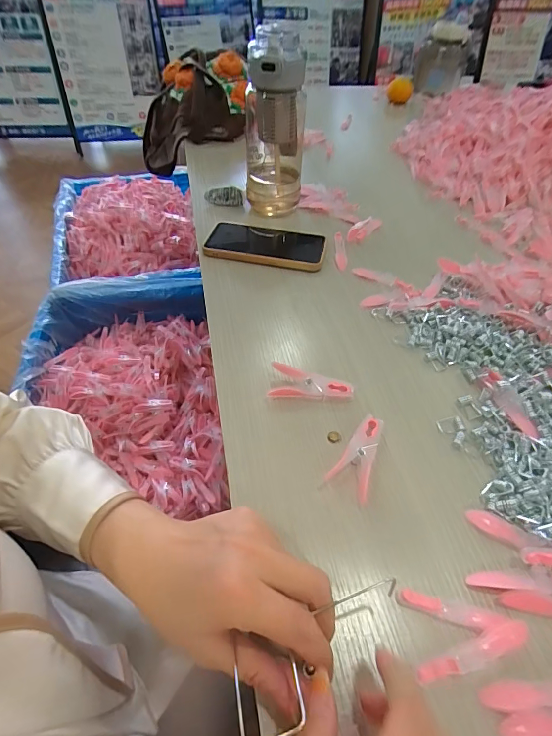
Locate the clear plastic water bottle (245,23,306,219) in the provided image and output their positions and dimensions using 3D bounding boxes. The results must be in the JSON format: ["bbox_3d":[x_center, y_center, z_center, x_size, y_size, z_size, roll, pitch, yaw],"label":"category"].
[{"bbox_3d":[-0.002,-0.318,0.522,0.078,0.199,0.074,5,50,3],"label":"clear plastic water bottle"}]

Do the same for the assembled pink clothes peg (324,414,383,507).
[{"bbox_3d":[0.073,0.070,0.317,0.034,0.014,0.073,27,54,20],"label":"assembled pink clothes peg"}]

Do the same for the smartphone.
[{"bbox_3d":[-0.012,-0.169,0.521,0.155,0.014,0.084,11,50,8],"label":"smartphone"}]

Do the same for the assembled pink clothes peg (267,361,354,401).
[{"bbox_3d":[0.032,0.017,0.365,0.077,0.015,0.036,11,50,8],"label":"assembled pink clothes peg"}]

